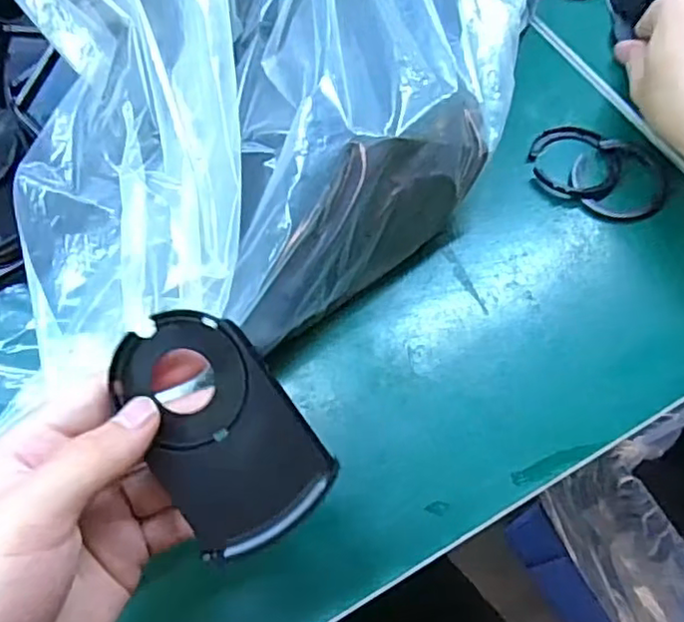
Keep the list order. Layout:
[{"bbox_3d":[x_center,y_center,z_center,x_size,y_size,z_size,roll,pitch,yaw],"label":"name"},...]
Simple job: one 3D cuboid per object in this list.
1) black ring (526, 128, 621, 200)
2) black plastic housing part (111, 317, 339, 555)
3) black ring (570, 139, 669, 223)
[{"bbox_3d":[0.134,-0.087,0.369,0.050,0.004,0.048,-1,64,2],"label":"black ring"},{"bbox_3d":[-0.047,0.042,0.236,0.056,0.006,0.089,-37,85,4],"label":"black plastic housing part"},{"bbox_3d":[0.158,-0.074,0.362,0.050,0.004,0.053,-26,66,-10],"label":"black ring"}]

